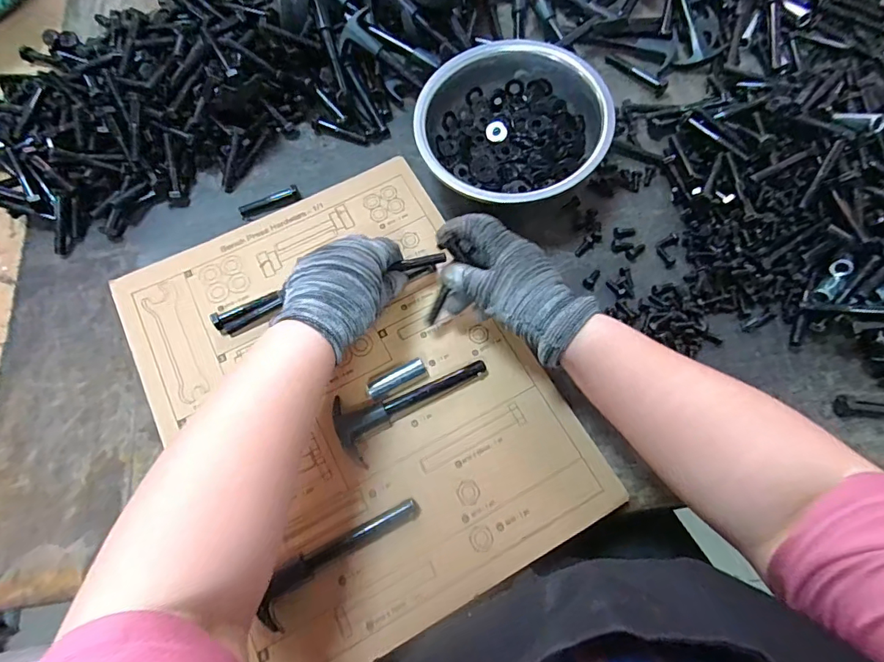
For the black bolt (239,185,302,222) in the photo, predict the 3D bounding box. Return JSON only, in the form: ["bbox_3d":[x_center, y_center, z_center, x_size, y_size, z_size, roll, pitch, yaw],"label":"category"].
[{"bbox_3d":[-0.169,-0.126,0.474,0.059,0.014,0.016,-28,72,-9],"label":"black bolt"}]

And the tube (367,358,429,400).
[{"bbox_3d":[-0.037,0.040,0.400,0.051,0.011,0.018,-23,71,-7],"label":"tube"}]

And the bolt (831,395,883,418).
[{"bbox_3d":[0.357,0.063,0.385,0.077,0.012,0.015,5,70,3],"label":"bolt"}]

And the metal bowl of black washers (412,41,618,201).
[{"bbox_3d":[0.062,-0.185,0.448,0.161,0.072,0.161,0,70,1],"label":"metal bowl of black washers"}]

